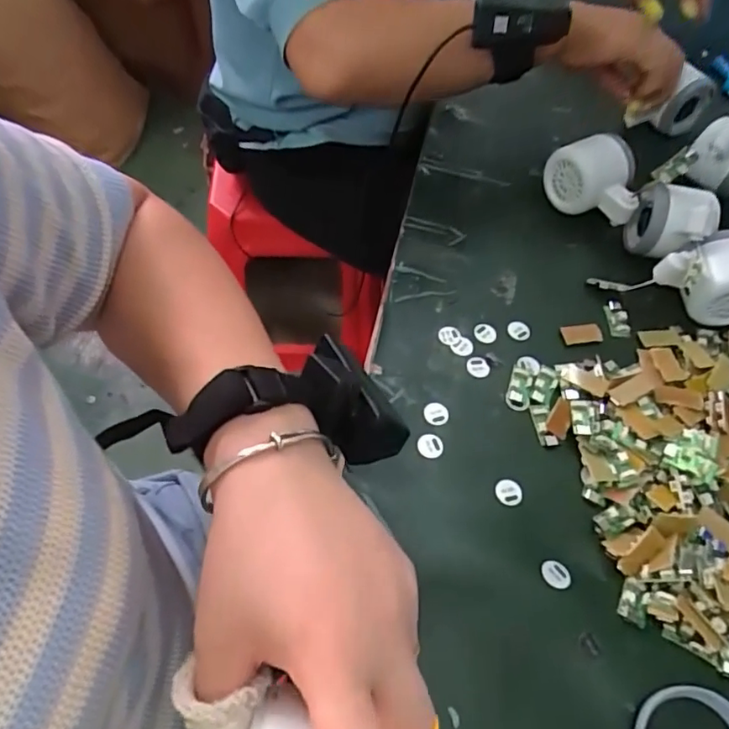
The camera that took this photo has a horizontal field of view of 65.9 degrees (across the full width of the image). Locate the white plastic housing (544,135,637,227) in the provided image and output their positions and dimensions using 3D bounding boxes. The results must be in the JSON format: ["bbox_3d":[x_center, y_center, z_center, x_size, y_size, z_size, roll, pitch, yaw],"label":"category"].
[{"bbox_3d":[0.221,-0.175,0.536,0.091,0.068,0.070,34,61,20],"label":"white plastic housing"}]

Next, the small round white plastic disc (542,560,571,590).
[{"bbox_3d":[0.115,0.126,0.337,0.016,0.004,0.016,0,63,1],"label":"small round white plastic disc"}]

